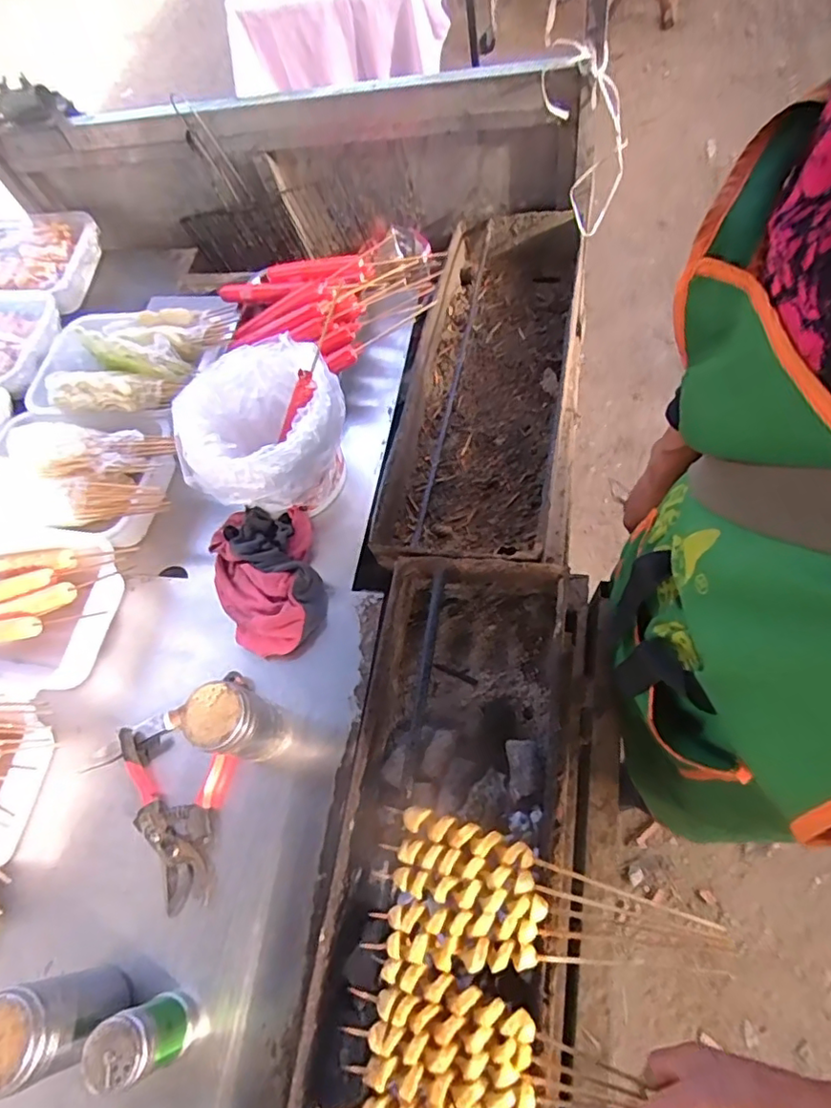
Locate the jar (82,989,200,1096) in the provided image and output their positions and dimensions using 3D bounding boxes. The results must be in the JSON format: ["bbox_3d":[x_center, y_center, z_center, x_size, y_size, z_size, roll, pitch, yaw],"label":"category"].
[{"bbox_3d":[-0.237,0.423,0.510,0.051,0.108,0.051,-4,65,9],"label":"jar"}]

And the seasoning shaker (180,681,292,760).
[{"bbox_3d":[-0.180,0.180,0.602,0.068,0.132,0.062,-4,65,9],"label":"seasoning shaker"}]

